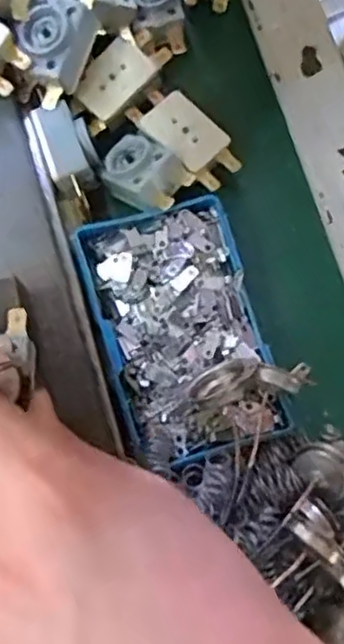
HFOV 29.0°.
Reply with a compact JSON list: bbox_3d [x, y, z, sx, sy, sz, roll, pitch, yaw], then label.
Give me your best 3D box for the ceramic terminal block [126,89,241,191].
[{"bbox_3d":[0.006,-0.092,0.326,0.028,0.015,0.059,-42,82,-9],"label":"ceramic terminal block"}]

